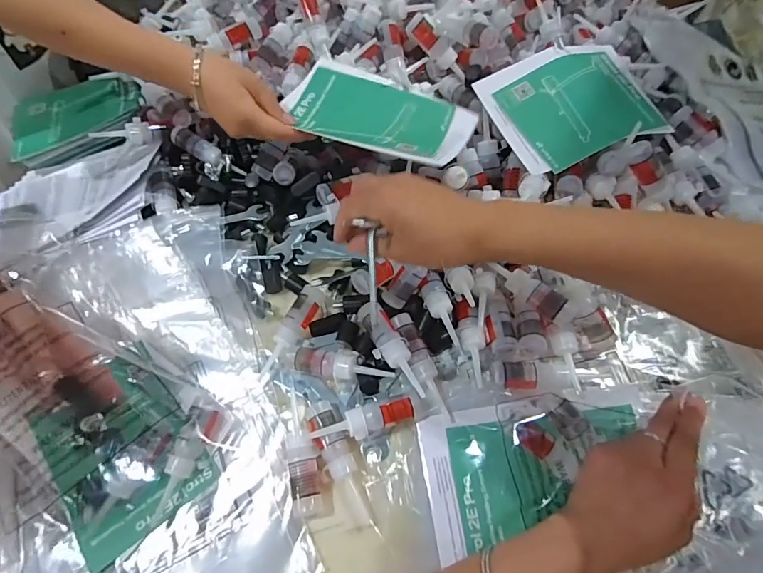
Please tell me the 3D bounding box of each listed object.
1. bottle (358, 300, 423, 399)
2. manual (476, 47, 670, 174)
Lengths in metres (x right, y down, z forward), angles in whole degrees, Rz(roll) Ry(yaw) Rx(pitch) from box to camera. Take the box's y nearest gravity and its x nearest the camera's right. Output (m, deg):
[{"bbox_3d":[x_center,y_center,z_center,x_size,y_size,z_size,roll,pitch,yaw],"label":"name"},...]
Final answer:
[{"bbox_3d":[0.008,0.061,0.425,0.032,0.033,0.108,-18,61,-7],"label":"bottle"},{"bbox_3d":[0.226,-0.211,0.497,0.199,0.042,0.140,-22,61,-9],"label":"manual"}]

